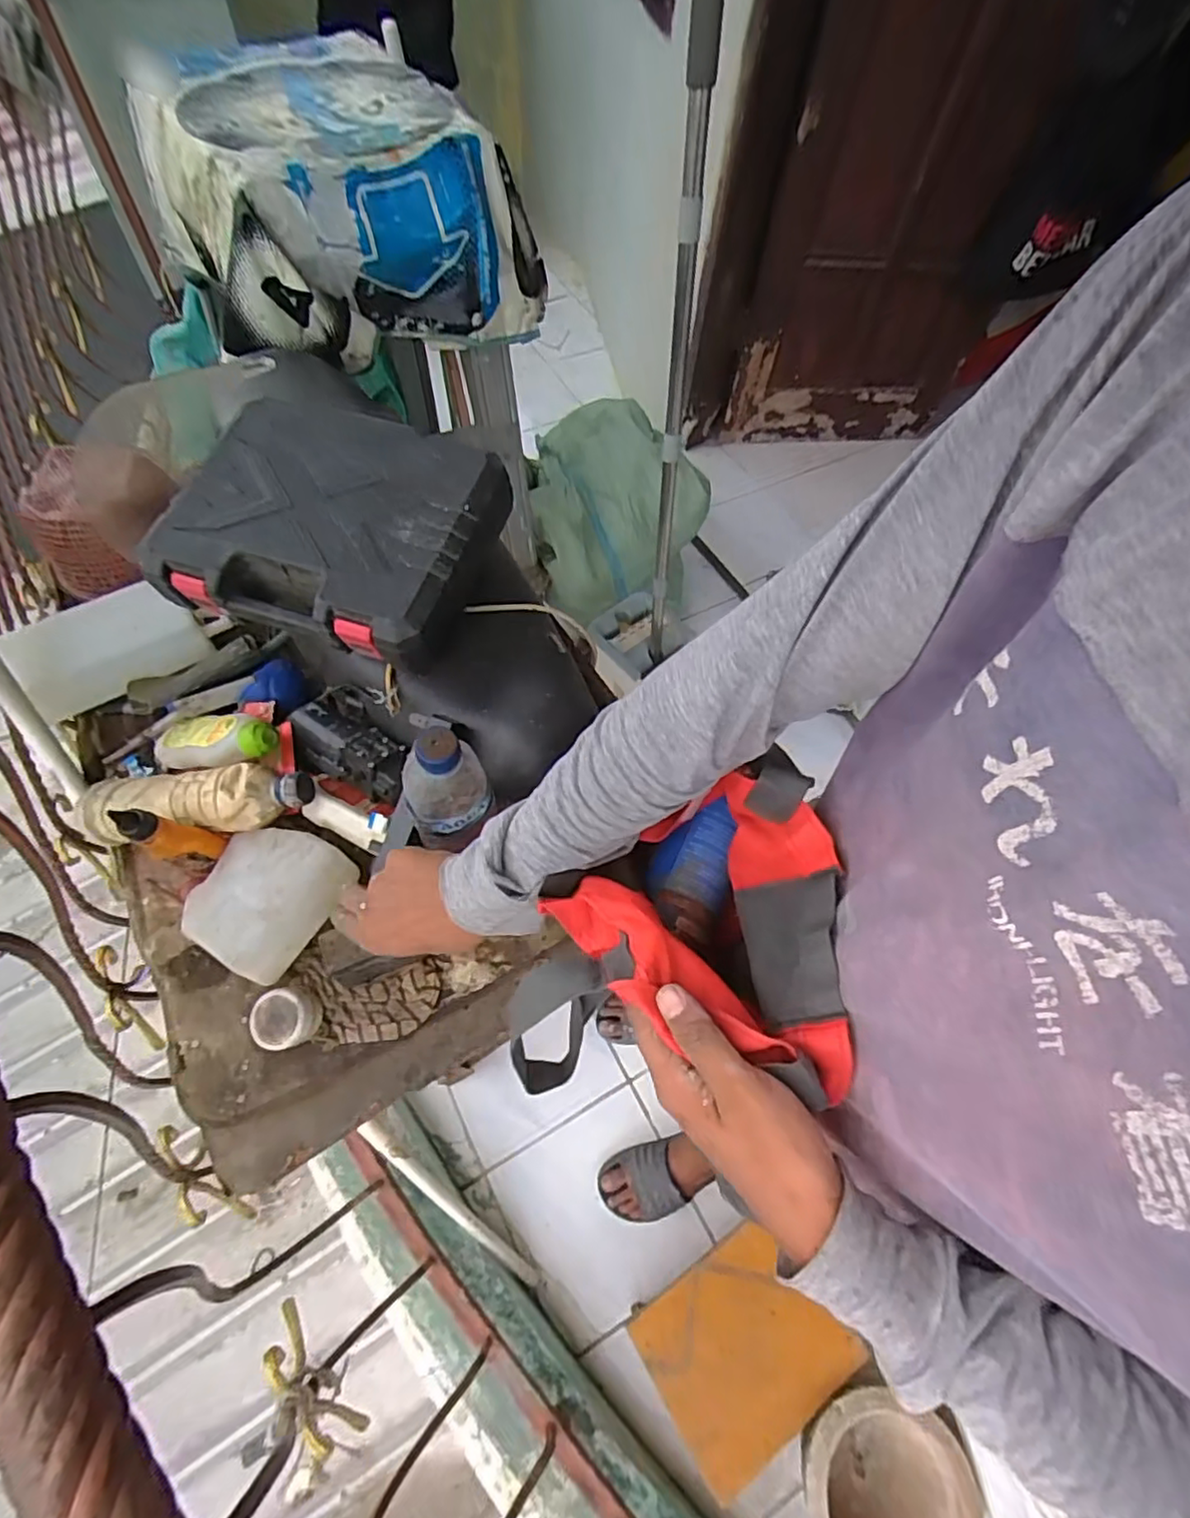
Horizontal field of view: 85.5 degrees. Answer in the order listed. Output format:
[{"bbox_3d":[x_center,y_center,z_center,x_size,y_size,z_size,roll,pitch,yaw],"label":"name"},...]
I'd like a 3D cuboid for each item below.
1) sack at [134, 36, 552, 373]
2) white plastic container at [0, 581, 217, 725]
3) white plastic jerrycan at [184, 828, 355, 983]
[{"bbox_3d":[-0.360,-0.811,0.943,0.476,0.218,0.449,-26,66,-17],"label":"sack"},{"bbox_3d":[-0.538,-0.129,0.712,0.178,0.066,0.094,-32,68,-19],"label":"white plastic container"},{"bbox_3d":[-0.296,0.119,0.577,0.119,0.036,0.124,27,63,11],"label":"white plastic jerrycan"}]

